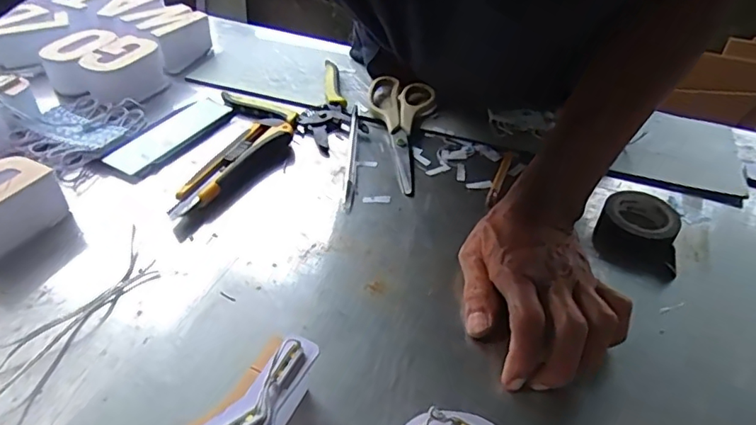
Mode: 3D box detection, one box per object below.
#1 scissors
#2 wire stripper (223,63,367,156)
[{"bbox_3d":[0.021,-0.089,0.553,0.070,0.022,0.187,4,41,2],"label":"scissors"},{"bbox_3d":[-0.081,-0.115,0.582,0.134,0.016,0.147,-21,46,-24],"label":"wire stripper"}]

